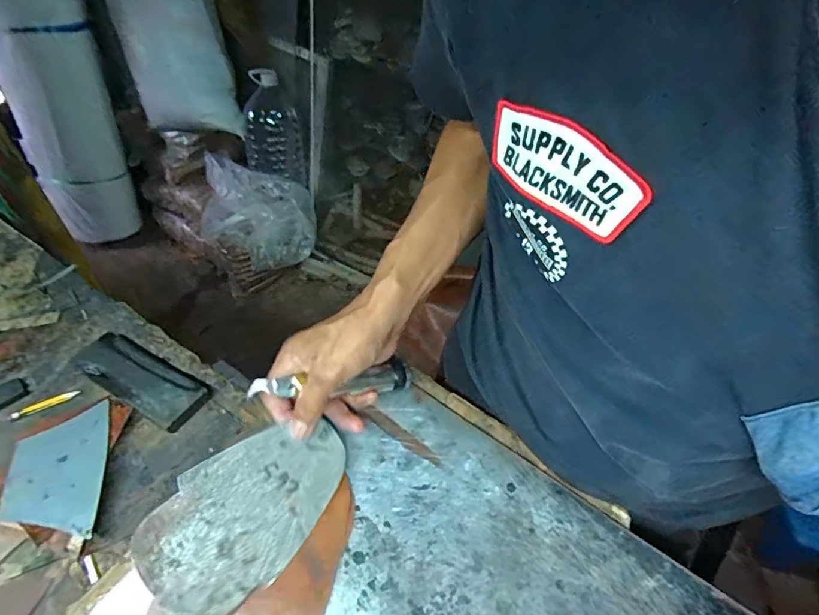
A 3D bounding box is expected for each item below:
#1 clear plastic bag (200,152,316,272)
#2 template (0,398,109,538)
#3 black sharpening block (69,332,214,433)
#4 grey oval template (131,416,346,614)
[{"bbox_3d":[-0.529,-0.312,1.603,0.395,0.220,0.299,13,48,7],"label":"clear plastic bag"},{"bbox_3d":[-0.309,0.140,0.407,0.068,0.006,0.115,1,50,-21],"label":"template"},{"bbox_3d":[-0.279,0.071,0.484,0.152,0.018,0.057,26,51,17],"label":"black sharpening block"},{"bbox_3d":[-0.118,0.153,0.356,0.158,0.004,0.099,-32,91,-30],"label":"grey oval template"}]

